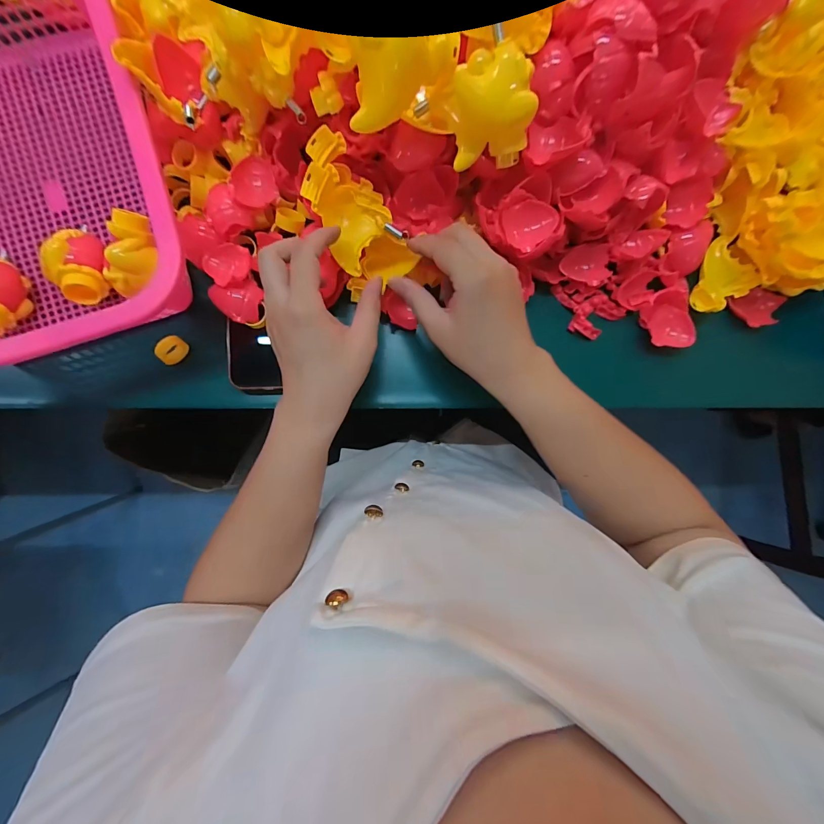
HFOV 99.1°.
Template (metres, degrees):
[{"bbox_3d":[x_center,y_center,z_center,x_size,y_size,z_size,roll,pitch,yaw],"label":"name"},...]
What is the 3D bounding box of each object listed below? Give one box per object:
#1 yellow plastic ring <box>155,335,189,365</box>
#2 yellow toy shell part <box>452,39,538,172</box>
[{"bbox_3d":[-0.223,-0.057,0.324,0.011,0.028,0.026,19,70,18],"label":"yellow plastic ring"},{"bbox_3d":[0.055,-0.212,0.248,0.055,0.063,0.030,-8,59,0],"label":"yellow toy shell part"}]

